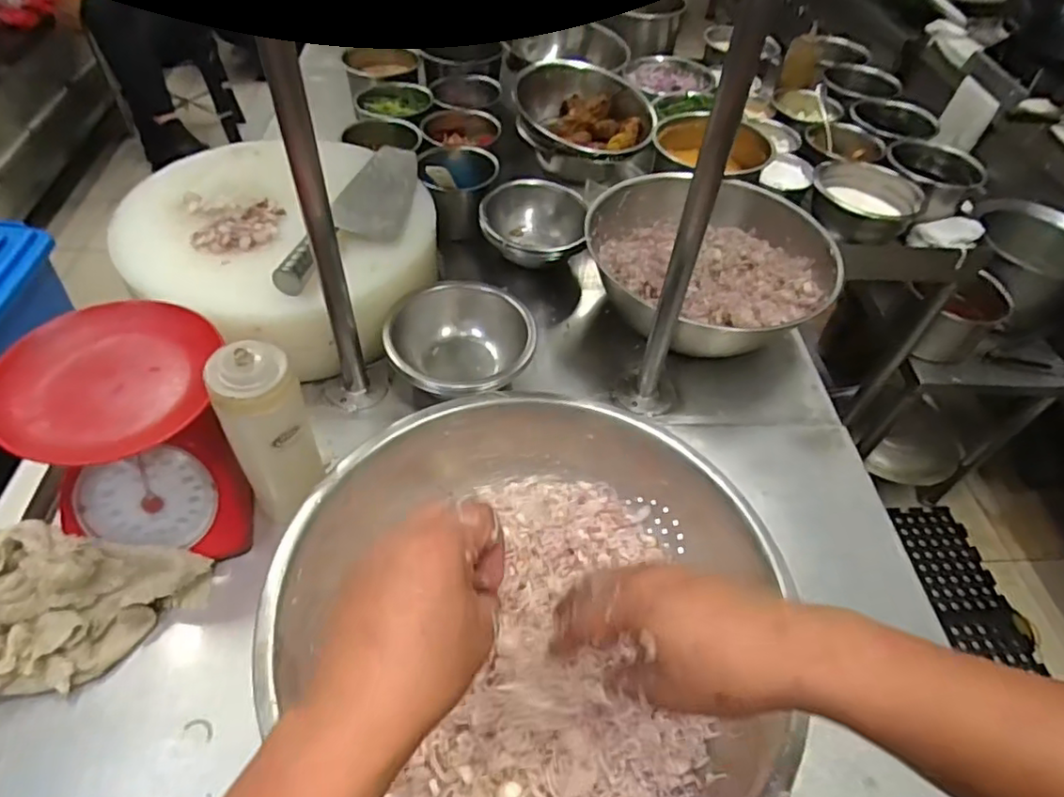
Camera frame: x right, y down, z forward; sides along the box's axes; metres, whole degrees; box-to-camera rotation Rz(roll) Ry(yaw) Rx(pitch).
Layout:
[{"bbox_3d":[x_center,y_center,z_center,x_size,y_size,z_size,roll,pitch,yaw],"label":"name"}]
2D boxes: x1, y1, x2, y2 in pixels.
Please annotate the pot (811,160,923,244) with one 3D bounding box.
[{"bbox_3d":[0.542,-0.325,1.030,0.168,0.069,0.134,33,54,20],"label":"pot"}]

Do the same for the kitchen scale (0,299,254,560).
[{"bbox_3d":[-0.326,0.029,0.516,0.150,0.144,0.165,-13,52,-16],"label":"kitchen scale"}]

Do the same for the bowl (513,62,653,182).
[{"bbox_3d":[0.081,-0.439,0.993,0.225,0.111,0.187,3,50,-3],"label":"bowl"}]

